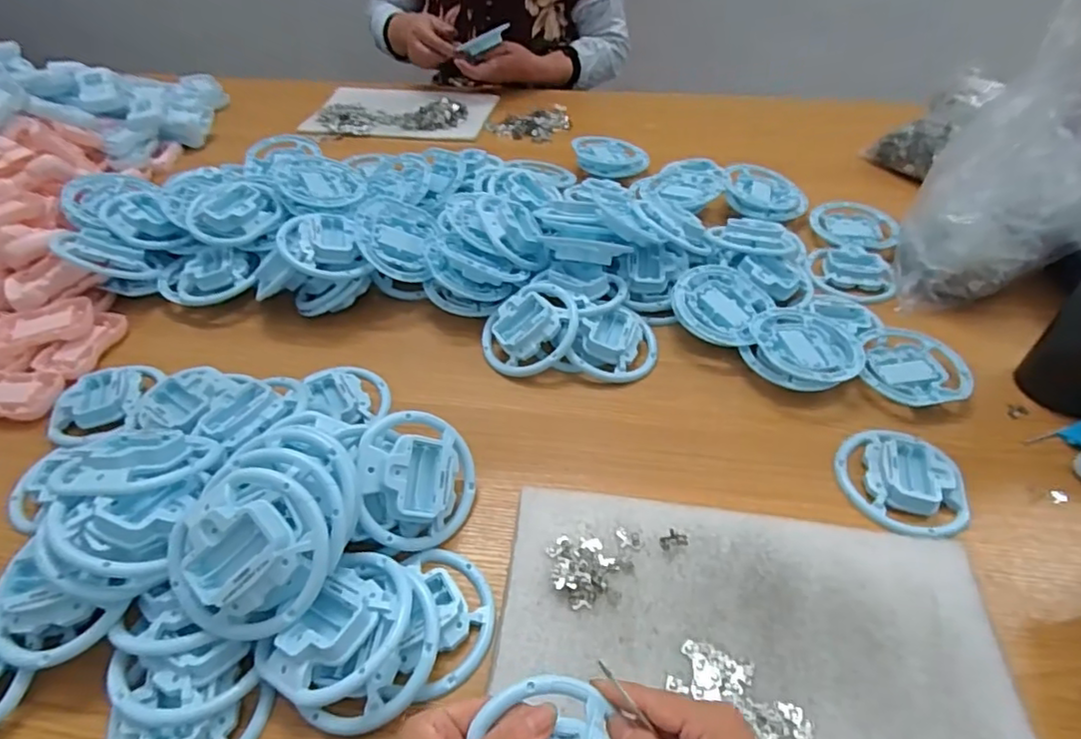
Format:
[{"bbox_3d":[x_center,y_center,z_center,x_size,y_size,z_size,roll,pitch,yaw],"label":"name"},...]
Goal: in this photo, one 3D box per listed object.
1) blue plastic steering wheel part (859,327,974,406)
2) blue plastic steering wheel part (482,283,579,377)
[{"bbox_3d":[0.363,-0.004,0.579,0.093,0.020,0.099,0,45,0],"label":"blue plastic steering wheel part"},{"bbox_3d":[-0.012,-0.042,0.594,0.101,0.028,0.087,-38,58,4],"label":"blue plastic steering wheel part"}]

